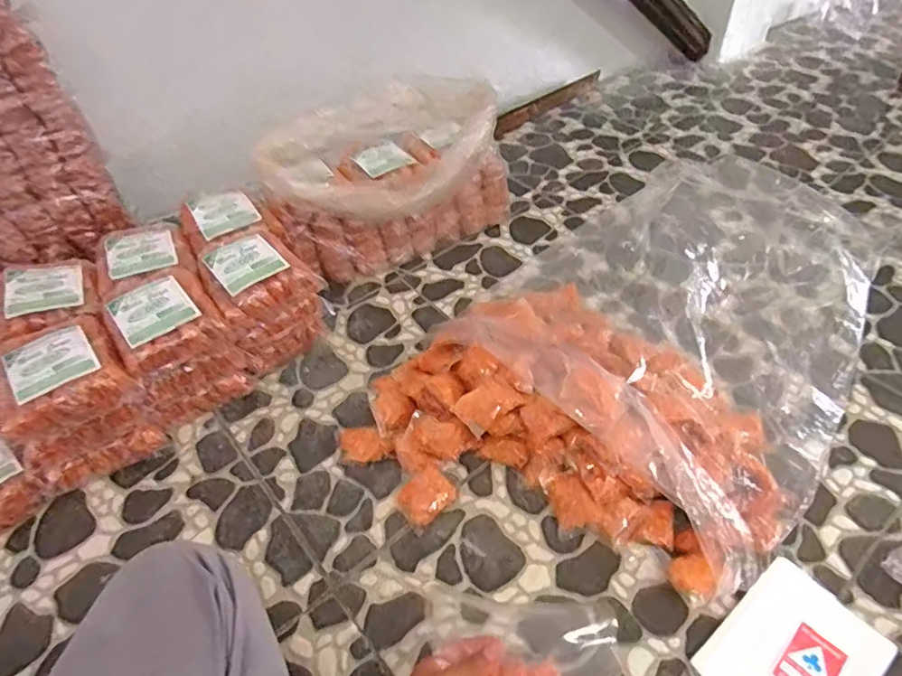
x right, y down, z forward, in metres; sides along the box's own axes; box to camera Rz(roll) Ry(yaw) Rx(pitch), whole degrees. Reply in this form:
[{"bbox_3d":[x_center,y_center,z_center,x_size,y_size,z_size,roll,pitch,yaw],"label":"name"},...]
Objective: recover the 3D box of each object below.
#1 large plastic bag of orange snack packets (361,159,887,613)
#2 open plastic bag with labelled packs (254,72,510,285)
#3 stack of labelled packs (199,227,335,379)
[{"bbox_3d":[0.335,-0.022,0.912,0.560,0.122,0.967,31,57,28],"label":"large plastic bag of orange snack packets"},{"bbox_3d":[-0.103,-0.281,1.031,0.425,0.274,0.219,-13,48,-8],"label":"open plastic bag with labelled packs"},{"bbox_3d":[-0.295,-0.060,0.904,0.146,0.200,0.171,-28,52,-20],"label":"stack of labelled packs"}]

